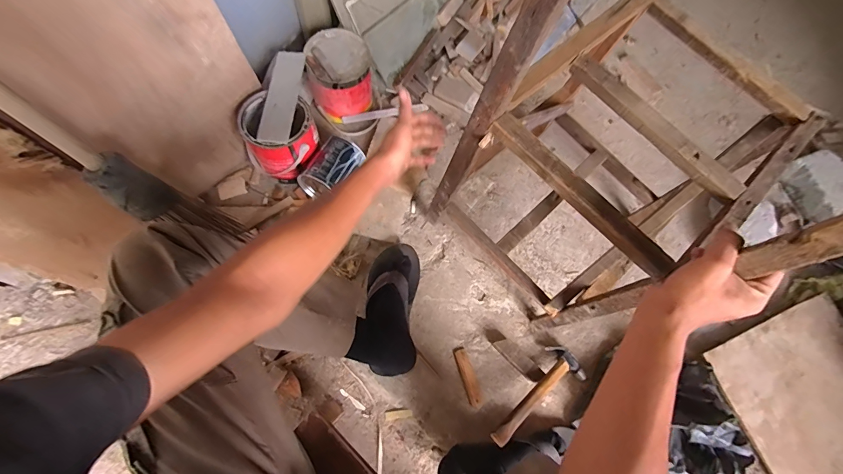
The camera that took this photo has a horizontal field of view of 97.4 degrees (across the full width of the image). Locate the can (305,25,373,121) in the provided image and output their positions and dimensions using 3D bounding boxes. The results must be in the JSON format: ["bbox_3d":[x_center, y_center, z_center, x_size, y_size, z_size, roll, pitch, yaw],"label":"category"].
[{"bbox_3d":[-0.198,-0.398,0.913,0.147,0.143,0.156,2,69,-4],"label":"can"}]

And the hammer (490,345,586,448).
[{"bbox_3d":[0.222,0.313,0.731,0.247,0.047,0.083,-32,73,-27],"label":"hammer"}]

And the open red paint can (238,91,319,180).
[{"bbox_3d":[-0.318,-0.217,0.836,0.161,0.131,0.140,10,68,-1],"label":"open red paint can"}]

